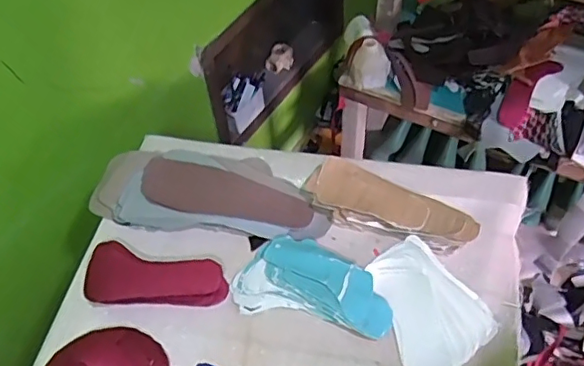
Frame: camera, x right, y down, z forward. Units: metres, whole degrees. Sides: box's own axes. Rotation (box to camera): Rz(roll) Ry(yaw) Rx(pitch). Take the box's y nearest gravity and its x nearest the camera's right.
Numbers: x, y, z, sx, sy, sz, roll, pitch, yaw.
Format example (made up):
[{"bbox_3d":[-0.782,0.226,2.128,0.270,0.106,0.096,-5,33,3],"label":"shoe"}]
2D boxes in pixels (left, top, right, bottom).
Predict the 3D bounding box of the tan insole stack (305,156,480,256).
[{"bbox_3d":[0.136,0.036,0.825,0.246,0.047,0.085,23,57,22],"label":"tan insole stack"}]

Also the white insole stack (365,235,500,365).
[{"bbox_3d":[0.185,0.165,0.756,0.127,0.027,0.200,-15,52,-7],"label":"white insole stack"}]

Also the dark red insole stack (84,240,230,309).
[{"bbox_3d":[-0.188,0.131,0.787,0.191,0.031,0.079,6,52,9],"label":"dark red insole stack"}]

